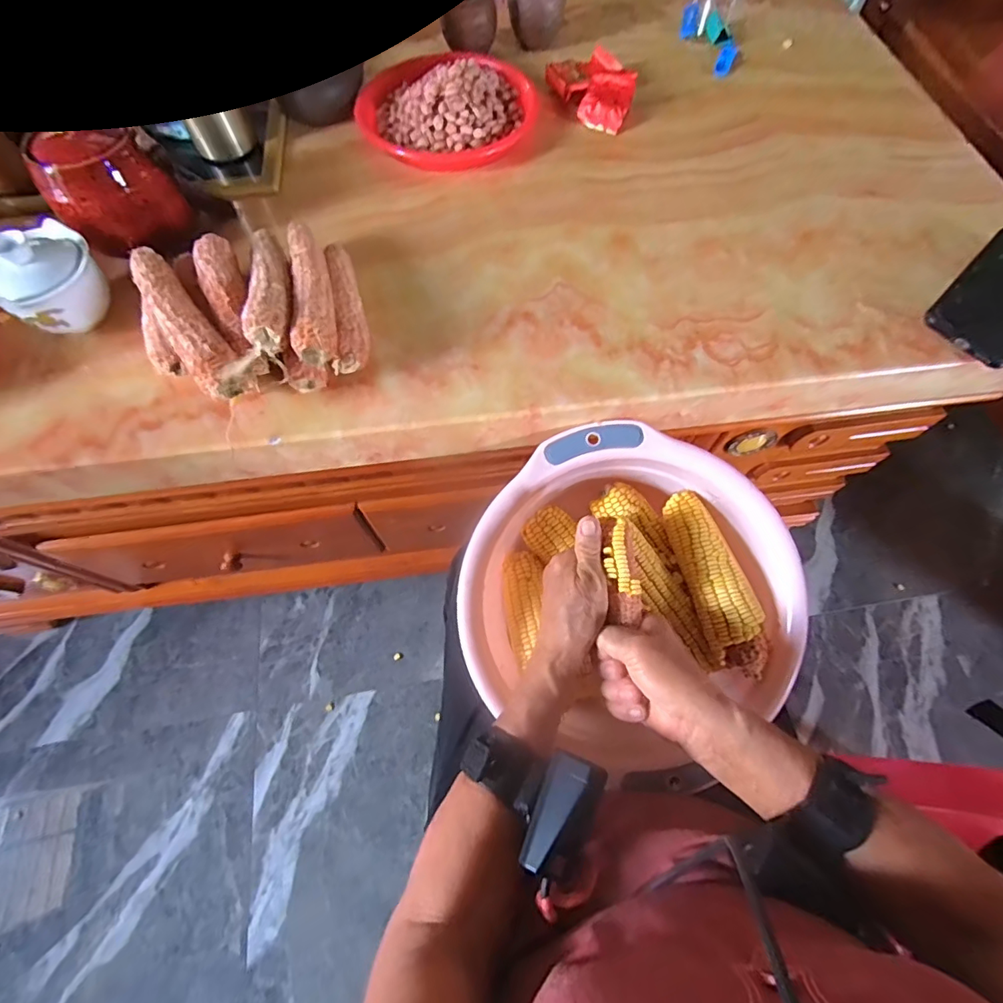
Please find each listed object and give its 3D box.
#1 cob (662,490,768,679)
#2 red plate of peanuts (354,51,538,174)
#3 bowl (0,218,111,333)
[{"bbox_3d":[0.189,0.069,0.431,0.042,0.039,0.158,-16,67,-6],"label":"cob"},{"bbox_3d":[-0.063,-0.447,0.550,0.186,0.043,0.177,-1,64,2],"label":"red plate of peanuts"},{"bbox_3d":[-0.384,-0.185,0.416,0.072,0.078,0.084,40,73,17],"label":"bowl"}]

